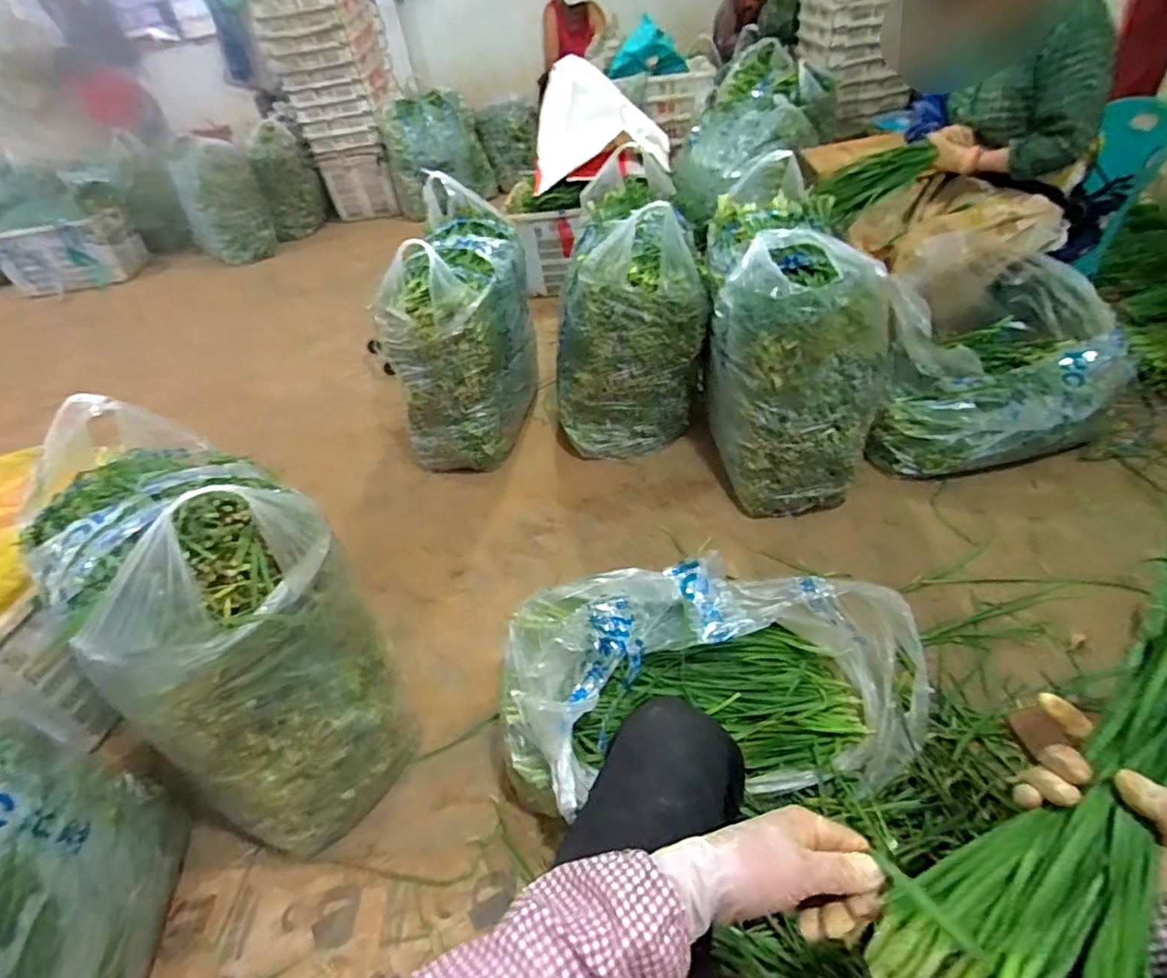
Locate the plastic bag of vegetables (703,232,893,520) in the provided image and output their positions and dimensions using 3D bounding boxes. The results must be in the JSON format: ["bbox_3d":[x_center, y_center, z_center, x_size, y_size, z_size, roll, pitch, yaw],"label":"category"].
[{"bbox_3d":[0.462,-0.246,1.335,0.320,0.585,0.297,-6,41,4],"label":"plastic bag of vegetables"}]

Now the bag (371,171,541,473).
[{"bbox_3d":[-0.327,-0.442,1.708,0.355,0.597,0.515,-6,41,4],"label":"bag"}]

